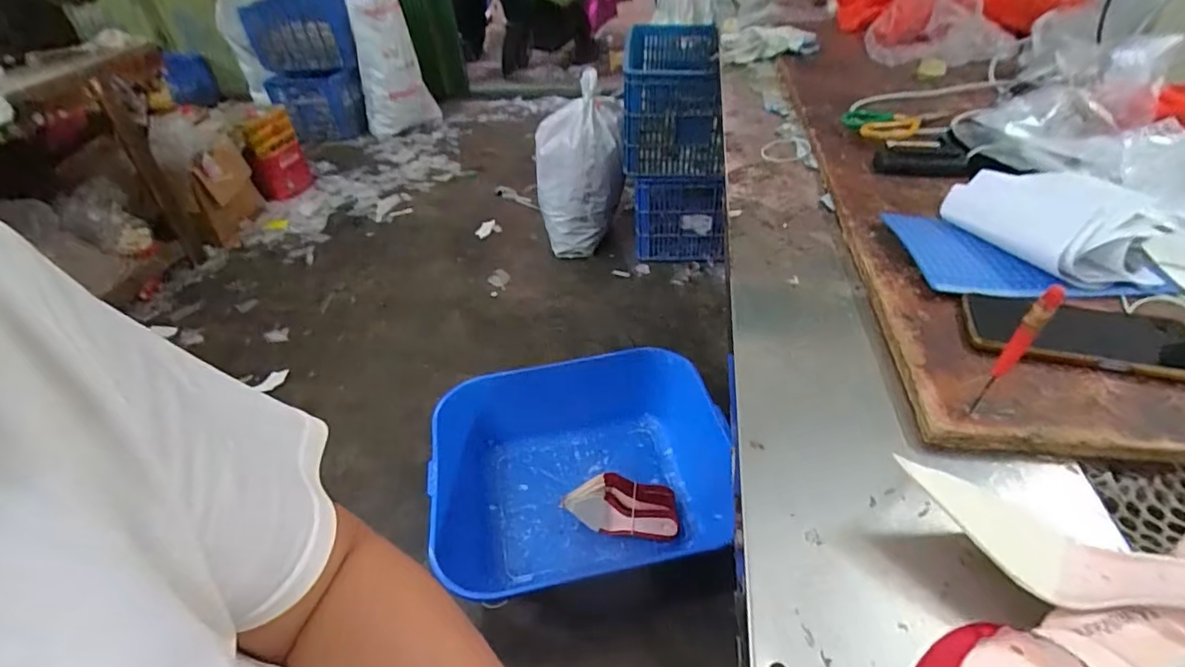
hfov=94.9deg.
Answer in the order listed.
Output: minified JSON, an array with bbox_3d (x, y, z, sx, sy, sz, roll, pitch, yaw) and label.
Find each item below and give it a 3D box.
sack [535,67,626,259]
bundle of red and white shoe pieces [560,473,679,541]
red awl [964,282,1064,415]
[{"bbox_3d":[-0.048,-0.574,1.860,0.298,0.592,0.253,-4,40,0],"label":"sack"},{"bbox_3d":[0.062,0.361,1.137,0.230,0.078,0.109,3,41,9],"label":"bundle of red and white shoe pieces"},{"bbox_3d":[0.282,0.016,0.366,0.012,0.117,0.013,-33,48,-29],"label":"red awl"}]

